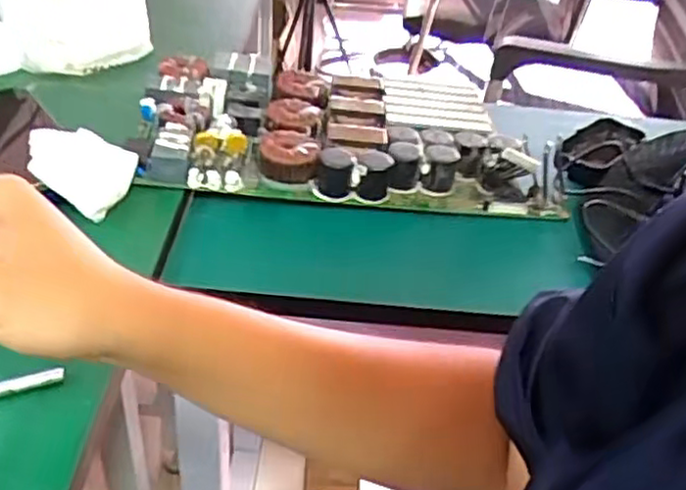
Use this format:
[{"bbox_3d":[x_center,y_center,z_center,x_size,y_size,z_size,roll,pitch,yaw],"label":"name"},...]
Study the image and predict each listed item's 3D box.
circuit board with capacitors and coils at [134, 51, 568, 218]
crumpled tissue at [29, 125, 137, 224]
[{"bbox_3d":[0.008,-0.102,0.616,0.356,0.051,0.170,6,37,-2],"label":"circuit board with capacitors and coils"},{"bbox_3d":[-0.190,-0.054,0.525,0.074,0.049,0.076,-8,39,-19],"label":"crumpled tissue"}]

